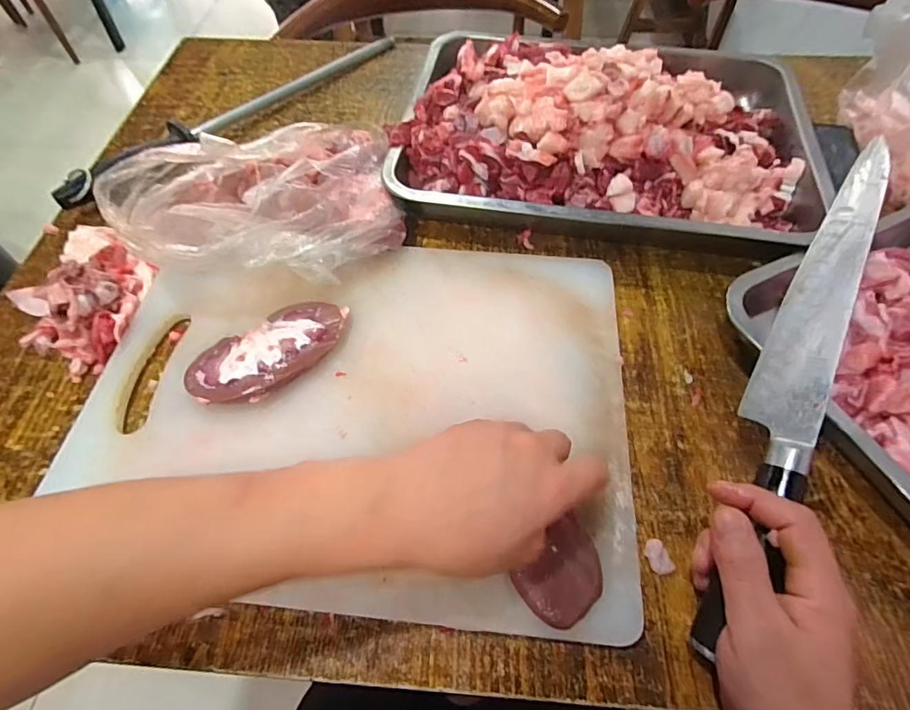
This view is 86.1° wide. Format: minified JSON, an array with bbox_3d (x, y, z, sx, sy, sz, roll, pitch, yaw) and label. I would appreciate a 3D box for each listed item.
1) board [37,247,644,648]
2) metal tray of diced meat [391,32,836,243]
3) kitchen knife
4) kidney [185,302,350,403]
[{"bbox_3d":[-0.069,0.025,0.354,0.378,0.021,0.284,4,59,4],"label":"board"},{"bbox_3d":[0.140,-0.231,0.466,0.403,0.086,0.298,-2,59,1],"label":"metal tray of diced meat"},{"bbox_3d":[0.203,0.014,0.289,0.034,0.030,0.320,22,79,14],"label":"kitchen knife"},{"bbox_3d":[-0.139,-0.003,0.369,0.120,0.017,0.062,-34,64,-18],"label":"kidney"}]

